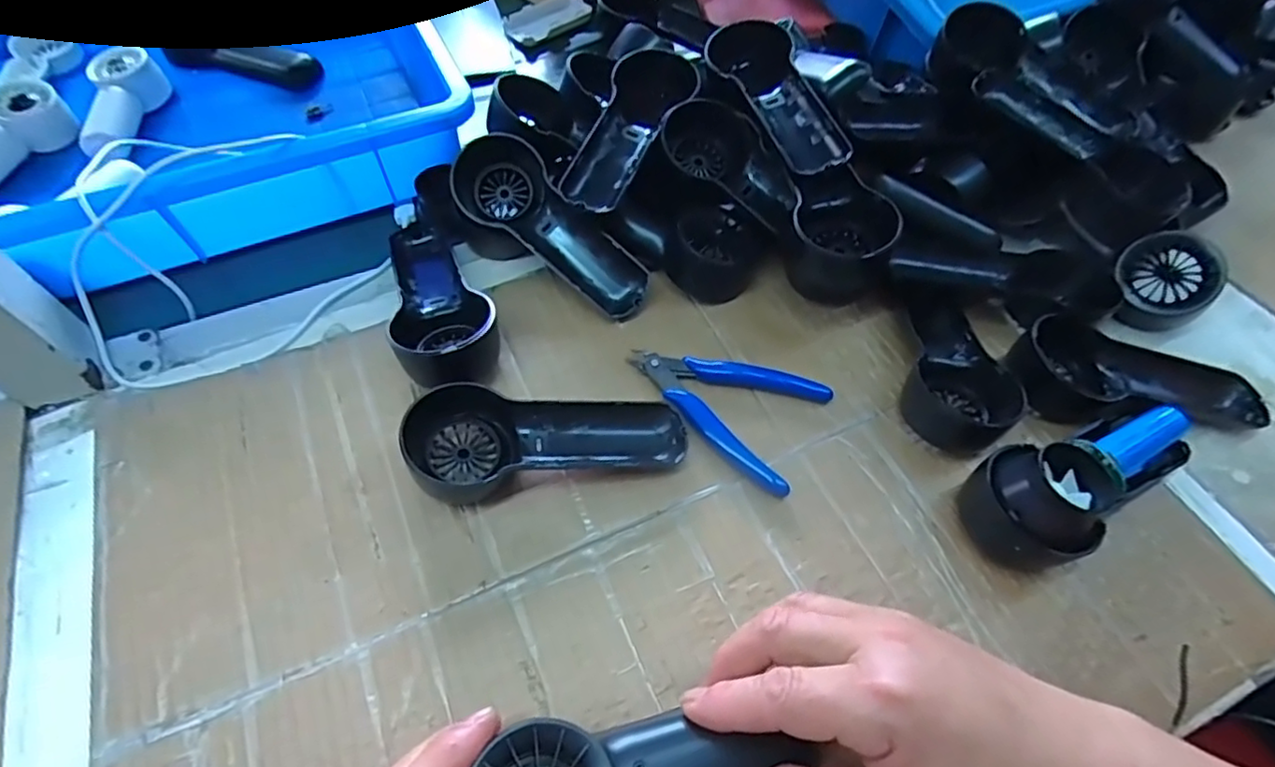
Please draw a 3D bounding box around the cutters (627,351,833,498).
[{"bbox_3d":[0.058,0.004,0.380,0.122,0.012,0.077,40,65,21],"label":"cutters"}]

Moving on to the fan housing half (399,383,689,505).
[{"bbox_3d":[-0.049,0.029,0.347,0.152,0.035,0.063,-1,58,-2],"label":"fan housing half"}]

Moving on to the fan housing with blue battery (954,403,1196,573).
[{"bbox_3d":[0.245,0.051,0.333,0.154,0.054,0.058,-18,60,-12],"label":"fan housing with blue battery"}]

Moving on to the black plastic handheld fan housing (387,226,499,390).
[{"bbox_3d":[-0.127,-0.063,0.402,0.059,0.034,0.148,-13,59,-9],"label":"black plastic handheld fan housing"}]

